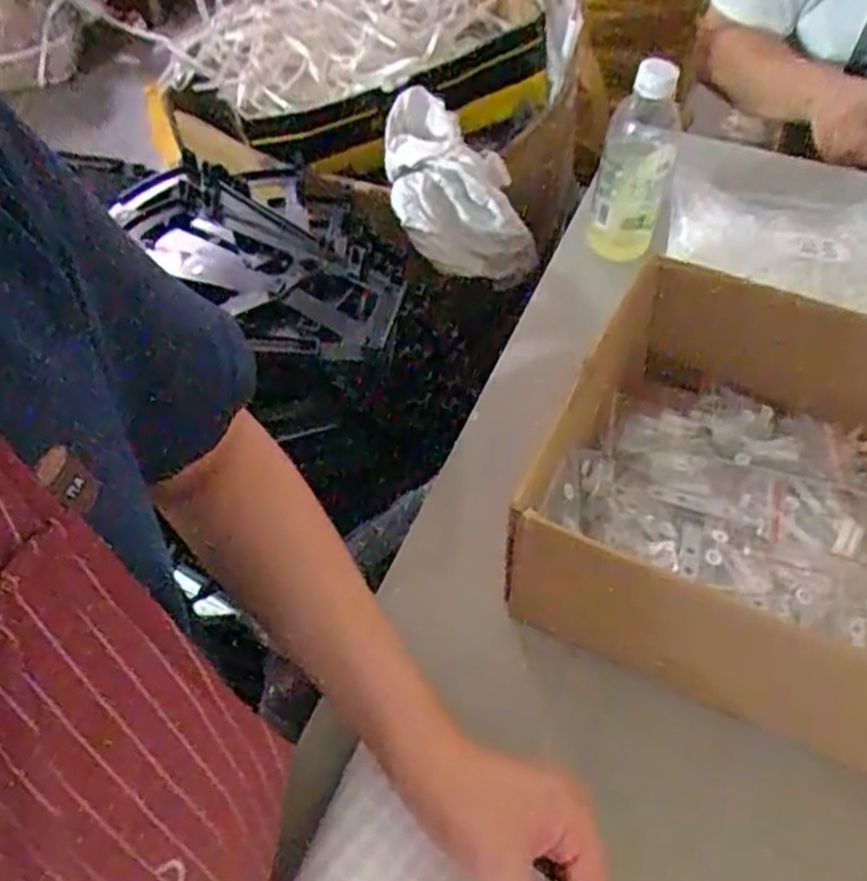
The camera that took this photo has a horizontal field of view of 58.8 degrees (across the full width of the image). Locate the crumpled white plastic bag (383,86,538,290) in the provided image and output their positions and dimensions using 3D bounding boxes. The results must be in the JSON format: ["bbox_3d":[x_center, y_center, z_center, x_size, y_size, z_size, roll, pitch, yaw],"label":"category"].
[{"bbox_3d":[0.022,-0.254,0.764,0.134,0.098,0.146,-7,54,-2],"label":"crumpled white plastic bag"}]

